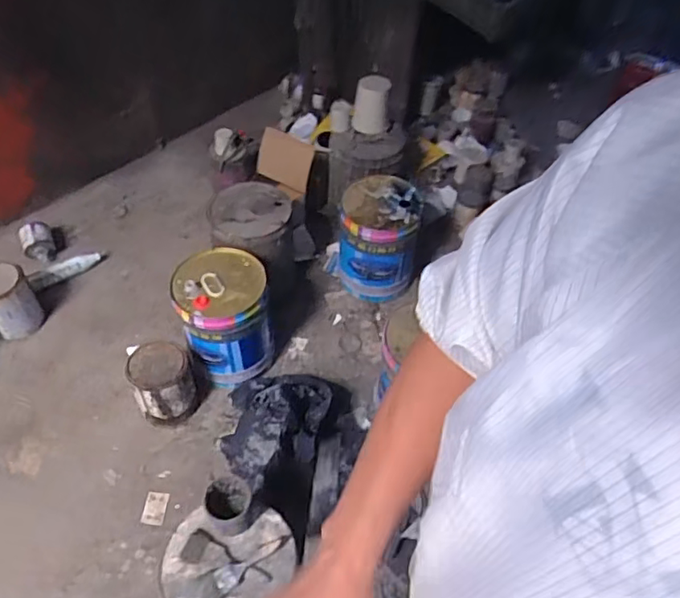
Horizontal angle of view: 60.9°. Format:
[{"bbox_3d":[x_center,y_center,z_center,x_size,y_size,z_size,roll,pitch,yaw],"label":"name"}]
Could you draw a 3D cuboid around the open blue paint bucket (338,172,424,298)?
[{"bbox_3d":[0.121,-0.192,1.924,0.244,0.351,0.250,1,50,-1],"label":"open blue paint bucket"}]

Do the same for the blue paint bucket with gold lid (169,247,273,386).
[{"bbox_3d":[-0.332,0.063,1.674,0.243,0.343,0.253,1,50,-1],"label":"blue paint bucket with gold lid"}]

